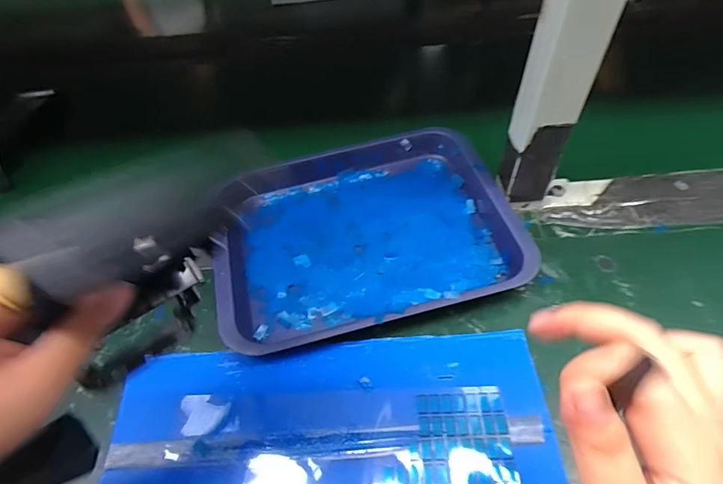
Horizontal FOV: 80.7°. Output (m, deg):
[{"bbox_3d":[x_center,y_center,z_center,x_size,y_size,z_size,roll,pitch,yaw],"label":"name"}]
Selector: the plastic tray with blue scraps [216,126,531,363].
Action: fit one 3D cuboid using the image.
[{"bbox_3d":[0.000,-0.015,0.423,0.281,0.036,0.224,-12,51,-6],"label":"plastic tray with blue scraps"}]

